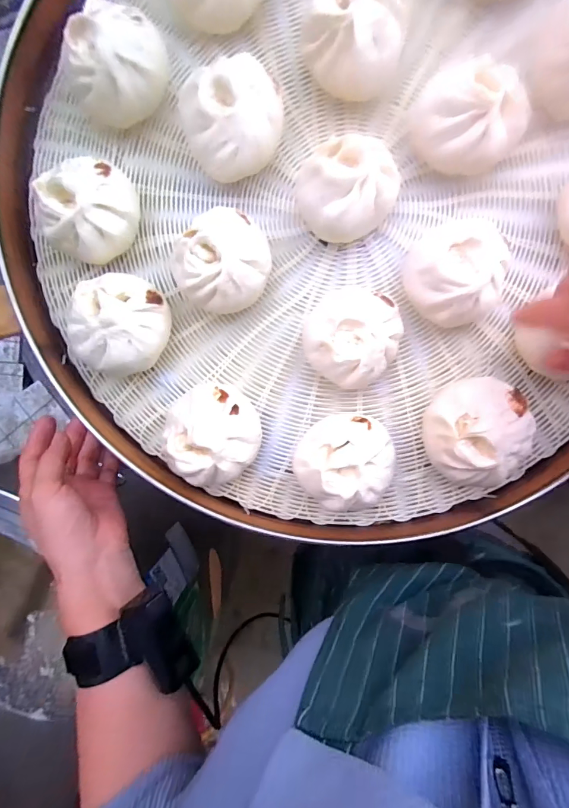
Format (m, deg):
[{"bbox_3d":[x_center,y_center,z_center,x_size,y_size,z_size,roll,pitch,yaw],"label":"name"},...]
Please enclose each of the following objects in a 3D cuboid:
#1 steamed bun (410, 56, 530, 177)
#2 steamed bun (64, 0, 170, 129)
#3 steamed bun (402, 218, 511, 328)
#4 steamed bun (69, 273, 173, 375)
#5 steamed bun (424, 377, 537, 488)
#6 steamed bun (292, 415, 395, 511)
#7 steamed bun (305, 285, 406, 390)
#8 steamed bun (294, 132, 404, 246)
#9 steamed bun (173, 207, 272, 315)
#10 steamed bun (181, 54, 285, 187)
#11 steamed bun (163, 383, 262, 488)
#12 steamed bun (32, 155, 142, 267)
[{"bbox_3d":[0.120,-0.187,0.268,0.068,0.046,0.062,42,95,-1],"label":"steamed bun"},{"bbox_3d":[-0.115,-0.232,0.277,0.065,0.050,0.065,7,94,2],"label":"steamed bun"},{"bbox_3d":[0.115,-0.090,0.277,0.059,0.044,0.067,7,94,2],"label":"steamed bun"},{"bbox_3d":[-0.117,-0.056,0.289,0.067,0.048,0.072,11,95,2],"label":"steamed bun"},{"bbox_3d":[0.133,0.019,0.280,0.062,0.050,0.071,-11,93,3],"label":"steamed bun"},{"bbox_3d":[0.041,0.040,0.287,0.065,0.049,0.063,0,94,3],"label":"steamed bun"},{"bbox_3d":[0.046,-0.049,0.285,0.066,0.041,0.070,0,94,3],"label":"steamed bun"},{"bbox_3d":[0.042,-0.143,0.275,0.061,0.047,0.056,0,94,3],"label":"steamed bun"},{"bbox_3d":[-0.043,-0.099,0.284,0.065,0.046,0.069,31,95,0],"label":"steamed bun"},{"bbox_3d":[-0.033,-0.190,0.274,0.064,0.051,0.064,0,94,3],"label":"steamed bun"},{"bbox_3d":[-0.051,0.020,0.291,0.067,0.050,0.065,0,94,3],"label":"steamed bun"},{"bbox_3d":[-0.137,-0.136,0.285,0.063,0.048,0.069,32,95,0],"label":"steamed bun"}]

